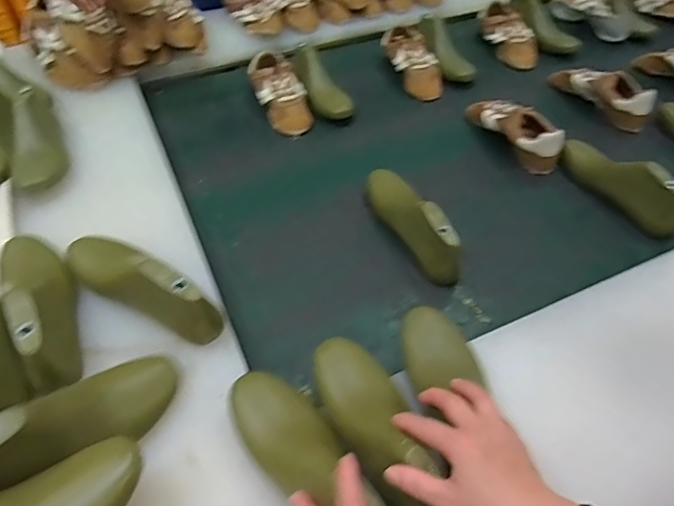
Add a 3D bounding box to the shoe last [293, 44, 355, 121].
[{"bbox_3d":[-0.035,-0.350,0.975,0.070,0.080,0.213,-17,51,-14],"label":"shoe last"}]

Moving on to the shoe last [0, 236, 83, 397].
[{"bbox_3d":[-0.353,0.048,0.556,0.079,0.086,0.240,-29,55,-23],"label":"shoe last"}]

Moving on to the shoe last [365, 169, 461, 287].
[{"bbox_3d":[0.107,-0.049,0.695,0.054,0.091,0.218,-21,52,-18],"label":"shoe last"}]

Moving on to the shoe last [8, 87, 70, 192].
[{"bbox_3d":[-0.485,-0.187,0.759,0.078,0.071,0.200,-20,52,-17],"label":"shoe last"}]

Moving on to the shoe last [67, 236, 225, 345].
[{"bbox_3d":[-0.238,0.030,0.577,0.238,0.096,0.063,22,52,18],"label":"shoe last"}]

